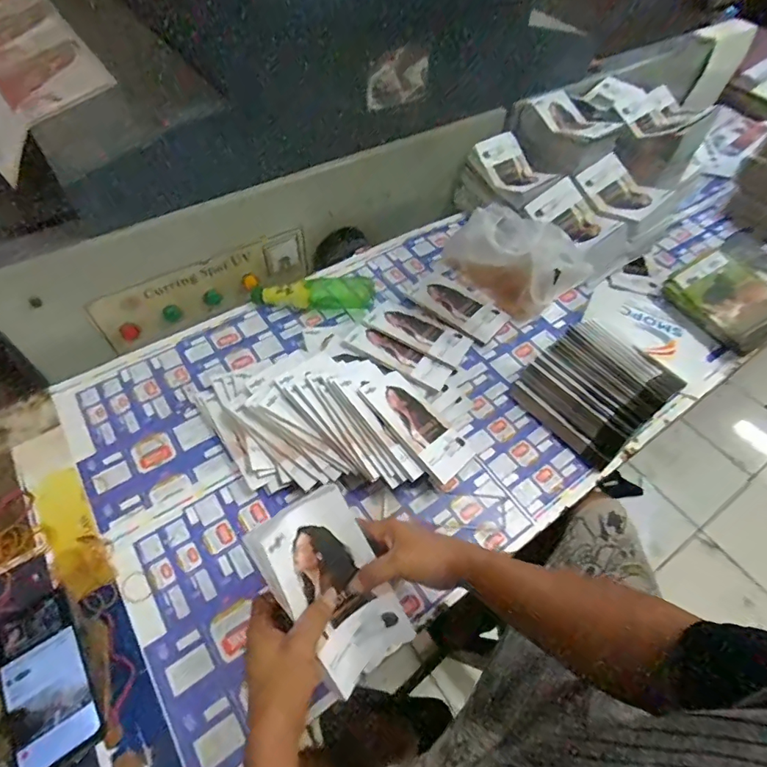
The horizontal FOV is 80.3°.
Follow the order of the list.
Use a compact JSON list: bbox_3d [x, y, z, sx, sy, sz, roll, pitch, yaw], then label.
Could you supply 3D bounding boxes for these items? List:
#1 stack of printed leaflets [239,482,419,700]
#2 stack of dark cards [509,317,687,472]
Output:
[{"bbox_3d":[-0.050,0.204,0.453,0.105,0.022,0.185,-29,95,-35],"label":"stack of printed leaflets"},{"bbox_3d":[0.349,-0.009,0.718,0.246,0.069,0.175,-35,64,-24],"label":"stack of dark cards"}]

